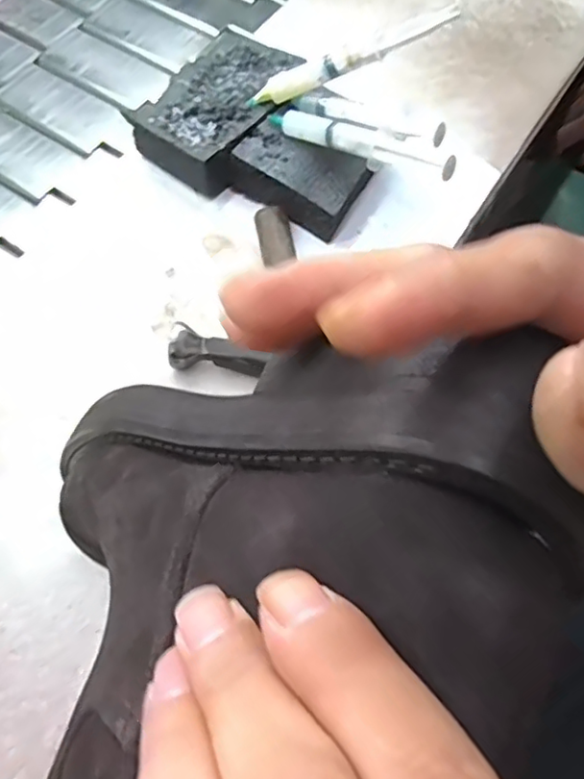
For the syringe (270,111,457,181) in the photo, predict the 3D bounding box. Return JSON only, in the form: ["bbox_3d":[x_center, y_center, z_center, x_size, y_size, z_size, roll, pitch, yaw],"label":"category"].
[{"bbox_3d":[0.039,-0.163,0.394,0.142,0.015,0.016,31,67,30],"label":"syringe"}]

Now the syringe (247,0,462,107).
[{"bbox_3d":[0.039,-0.226,0.408,0.149,0.015,0.020,-11,63,24],"label":"syringe"}]

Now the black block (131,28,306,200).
[{"bbox_3d":[-0.052,-0.211,0.453,0.077,0.032,0.127,34,68,13],"label":"black block"}]

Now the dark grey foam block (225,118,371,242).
[{"bbox_3d":[0.005,-0.151,0.428,0.090,0.035,0.048,32,68,12],"label":"dark grey foam block"}]

